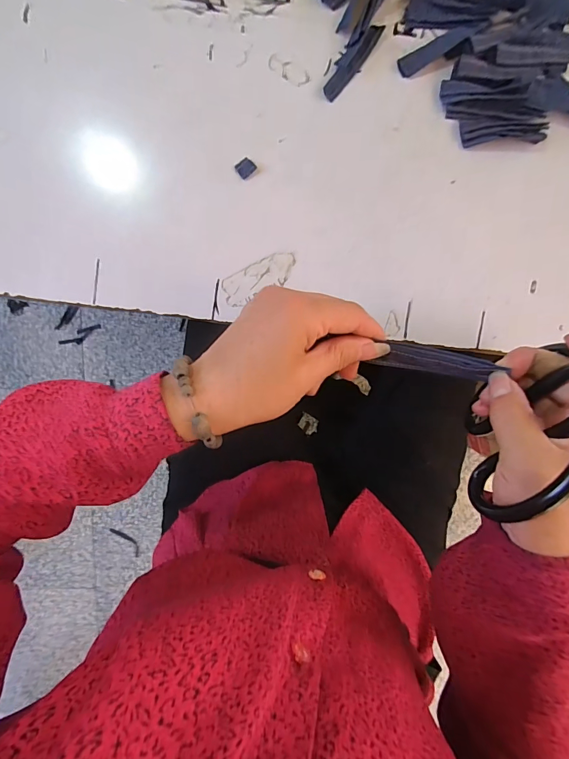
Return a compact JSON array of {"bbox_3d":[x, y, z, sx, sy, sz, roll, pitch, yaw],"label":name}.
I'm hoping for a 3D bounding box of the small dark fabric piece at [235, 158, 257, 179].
[{"bbox_3d":[-0.028,-0.153,0.279,0.013,0.004,0.011,-40,96,5],"label":"small dark fabric piece"}]

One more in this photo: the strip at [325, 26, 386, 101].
[{"bbox_3d":[0.049,-0.222,0.270,0.011,0.004,0.056,40,95,-5],"label":"strip"}]

